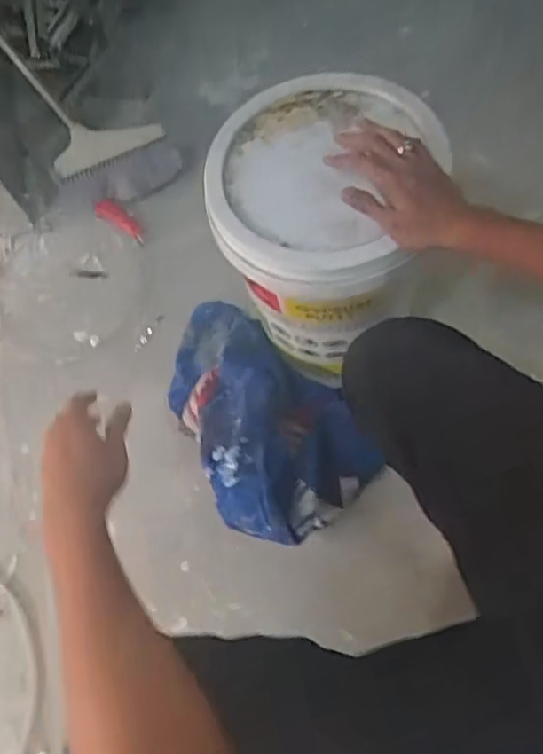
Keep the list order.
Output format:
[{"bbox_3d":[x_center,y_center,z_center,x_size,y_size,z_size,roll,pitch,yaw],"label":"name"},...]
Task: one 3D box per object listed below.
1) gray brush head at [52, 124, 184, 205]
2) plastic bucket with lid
[{"bbox_3d":[-0.289,-0.397,1.105,0.225,0.161,0.044,-26,66,-3],"label":"gray brush head"},{"bbox_3d":[0.067,-0.177,0.822,0.254,0.349,0.249,-1,66,3],"label":"plastic bucket with lid"}]

